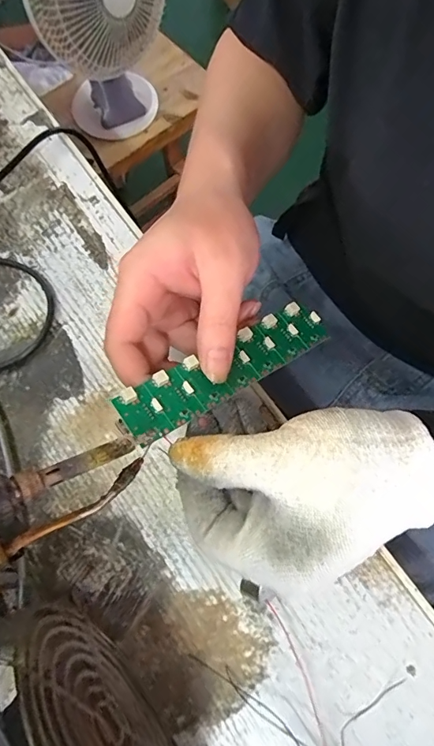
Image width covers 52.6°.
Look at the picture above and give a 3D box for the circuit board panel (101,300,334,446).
[{"bbox_3d":[0.008,-0.005,0.249,0.136,0.009,0.030,-29,68,-26],"label":"circuit board panel"}]

